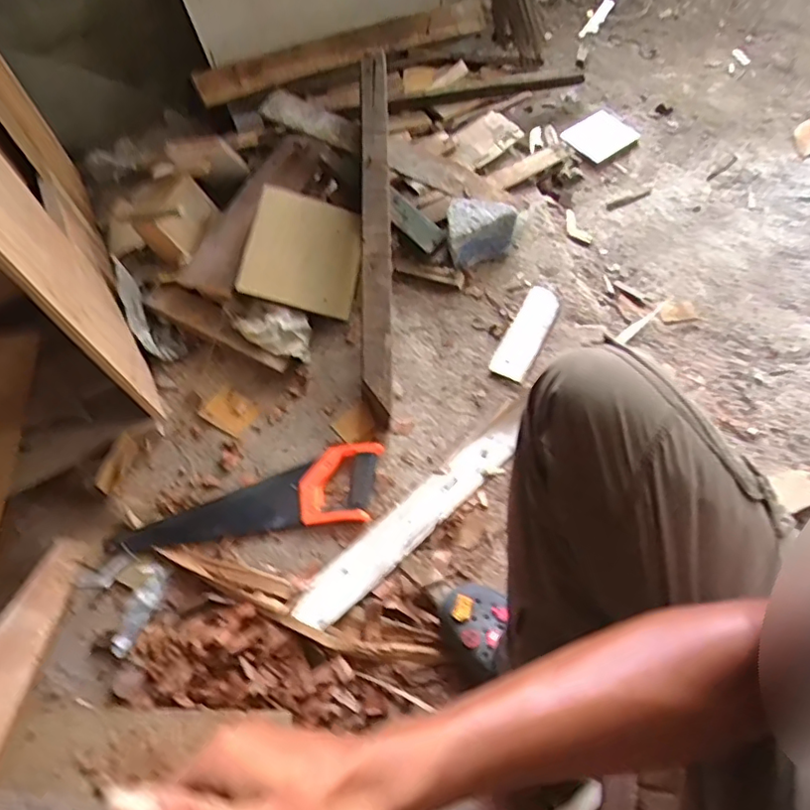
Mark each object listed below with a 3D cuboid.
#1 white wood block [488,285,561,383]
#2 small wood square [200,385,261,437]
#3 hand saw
[{"bbox_3d":[0.215,-0.129,1.013,0.065,0.027,0.189,24,67,18],"label":"white wood block"},{"bbox_3d":[-0.300,0.009,0.996,0.088,0.007,0.070,27,68,19],"label":"small wood square"},{"bbox_3d":[-0.246,0.148,0.910,0.423,0.033,0.128,-8,61,2],"label":"hand saw"}]

